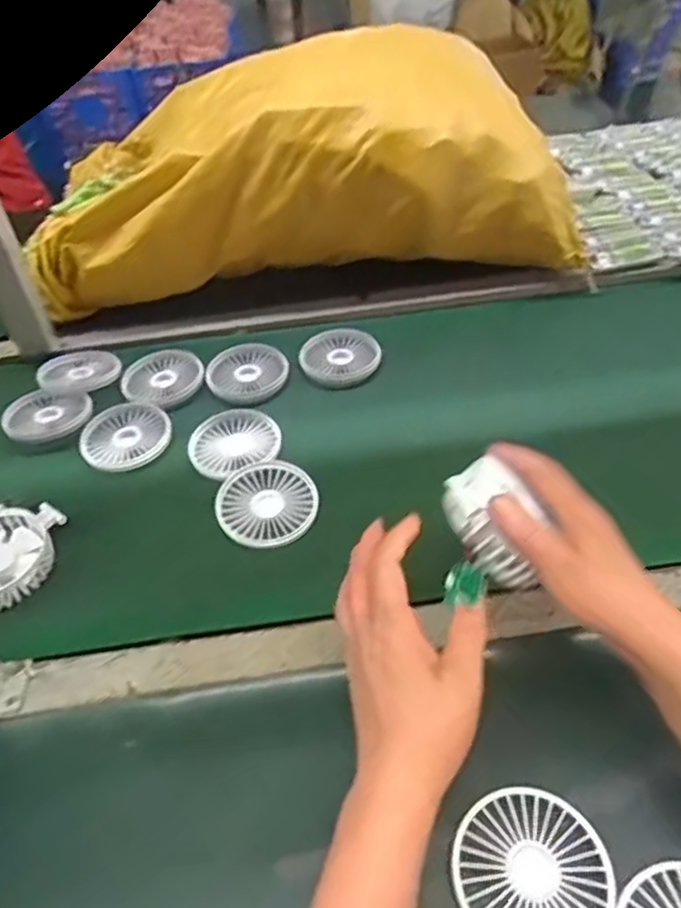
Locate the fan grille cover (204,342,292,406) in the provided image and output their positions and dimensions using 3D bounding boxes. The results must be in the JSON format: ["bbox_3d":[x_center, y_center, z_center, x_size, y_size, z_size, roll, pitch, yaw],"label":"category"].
[{"bbox_3d":[-0.103,-0.089,0.729,0.087,0.019,0.087,-34,50,-25],"label":"fan grille cover"}]

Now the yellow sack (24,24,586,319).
[{"bbox_3d":[-0.054,-0.371,0.825,0.624,0.211,0.329,-6,44,1],"label":"yellow sack"}]

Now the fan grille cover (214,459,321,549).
[{"bbox_3d":[-0.066,0.043,0.586,0.088,0.014,0.088,27,53,30],"label":"fan grille cover"}]

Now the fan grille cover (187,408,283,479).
[{"bbox_3d":[-0.103,-0.012,0.640,0.087,0.008,0.083,-22,46,-15],"label":"fan grille cover"}]

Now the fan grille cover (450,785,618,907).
[{"bbox_3d":[0.108,0.235,0.373,0.086,0.006,0.084,3,45,9],"label":"fan grille cover"}]

